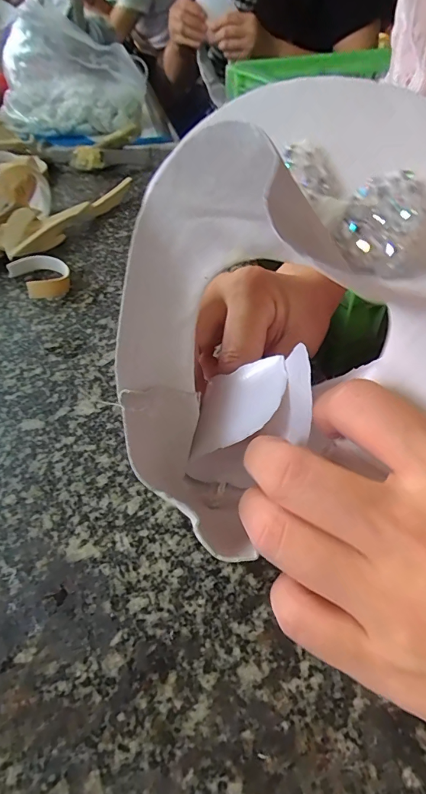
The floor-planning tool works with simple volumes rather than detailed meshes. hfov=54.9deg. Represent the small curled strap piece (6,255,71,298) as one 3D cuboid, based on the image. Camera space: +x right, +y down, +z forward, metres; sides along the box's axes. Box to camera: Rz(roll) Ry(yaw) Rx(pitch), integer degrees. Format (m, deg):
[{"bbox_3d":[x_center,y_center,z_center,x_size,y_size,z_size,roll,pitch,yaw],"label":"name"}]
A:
[{"bbox_3d":[-0.137,-0.099,0.327,0.036,0.012,0.055,-32,52,-25],"label":"small curled strap piece"}]

